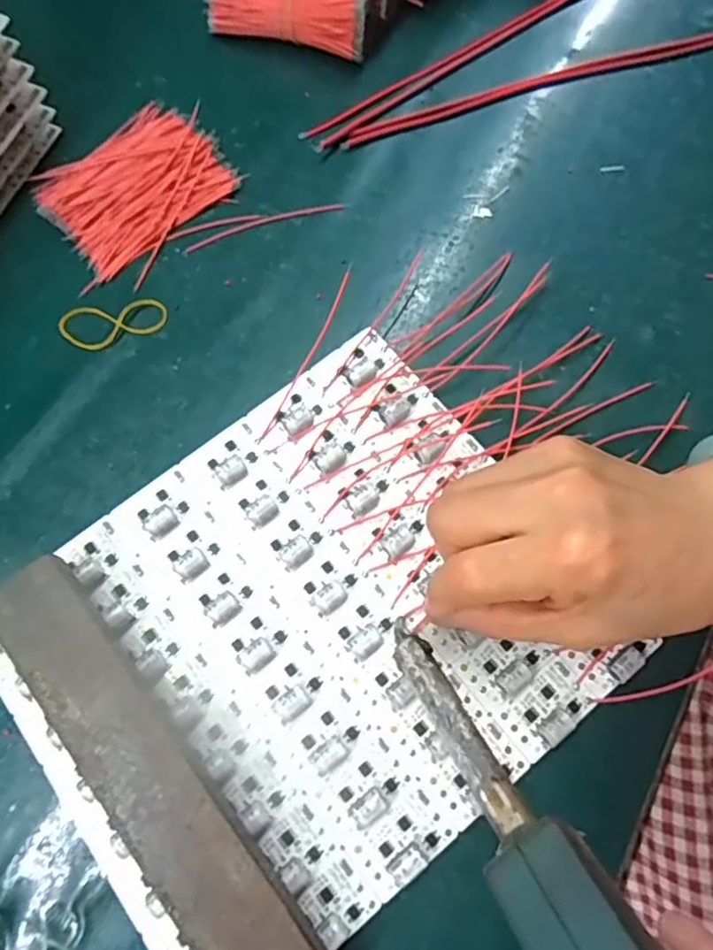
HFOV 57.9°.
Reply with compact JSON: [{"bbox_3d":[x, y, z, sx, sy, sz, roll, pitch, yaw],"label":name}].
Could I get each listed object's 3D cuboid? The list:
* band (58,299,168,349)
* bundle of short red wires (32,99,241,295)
[{"bbox_3d":[-0.129,-0.080,0.340,0.056,0.004,0.025,-10,71,-3],"label":"band"},{"bbox_3d":[-0.128,-0.165,0.367,0.084,0.014,0.108,39,76,13],"label":"bundle of short red wires"}]

